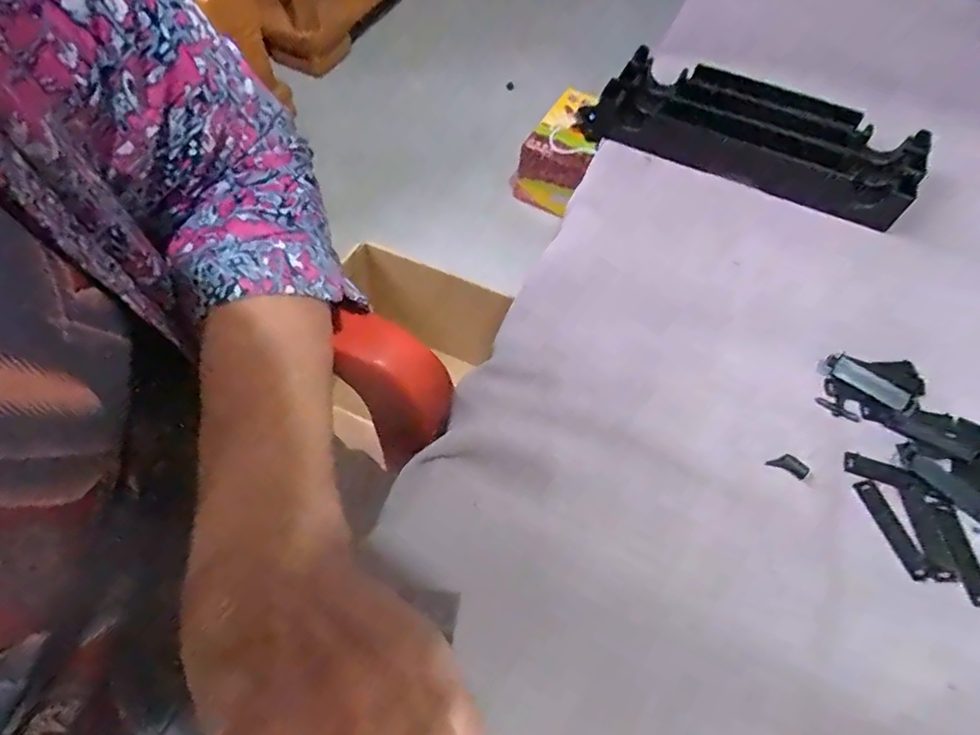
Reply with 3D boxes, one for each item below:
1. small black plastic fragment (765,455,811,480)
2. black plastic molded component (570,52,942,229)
[{"bbox_3d":[0.140,0.046,0.285,0.018,0.004,0.009,24,59,14],"label":"small black plastic fragment"},{"bbox_3d":[0.169,-0.155,0.400,0.206,0.042,0.061,23,59,10],"label":"black plastic molded component"}]

